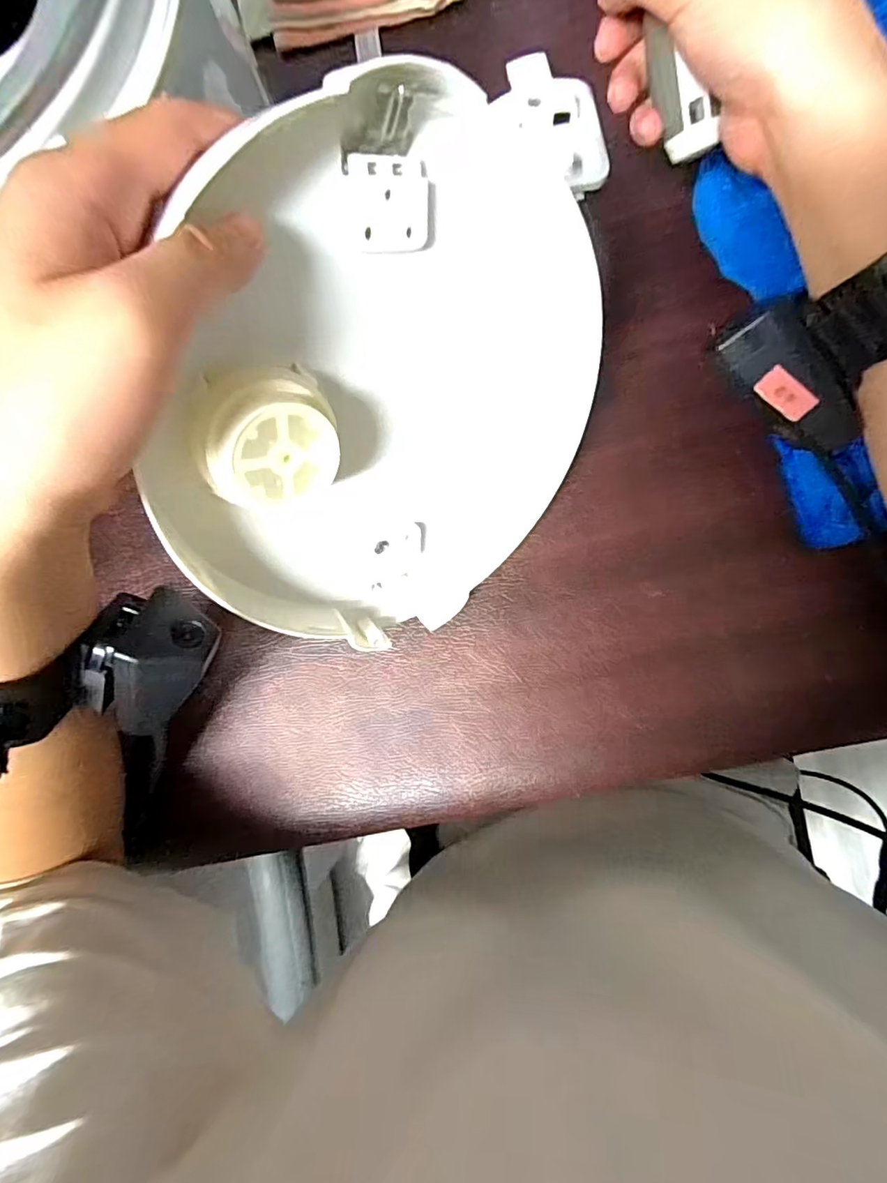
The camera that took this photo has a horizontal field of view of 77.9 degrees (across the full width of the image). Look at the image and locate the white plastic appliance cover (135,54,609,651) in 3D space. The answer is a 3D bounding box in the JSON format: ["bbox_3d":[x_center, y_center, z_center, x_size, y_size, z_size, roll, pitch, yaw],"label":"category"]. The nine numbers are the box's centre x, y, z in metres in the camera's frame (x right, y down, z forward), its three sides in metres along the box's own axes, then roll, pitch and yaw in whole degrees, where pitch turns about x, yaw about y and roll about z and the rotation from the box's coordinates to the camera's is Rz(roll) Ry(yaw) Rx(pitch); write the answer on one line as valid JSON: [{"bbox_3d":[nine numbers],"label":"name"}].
[{"bbox_3d":[-0.016,-0.069,0.232,0.198,0.210,0.044,-26,44,-14],"label":"white plastic appliance cover"}]

